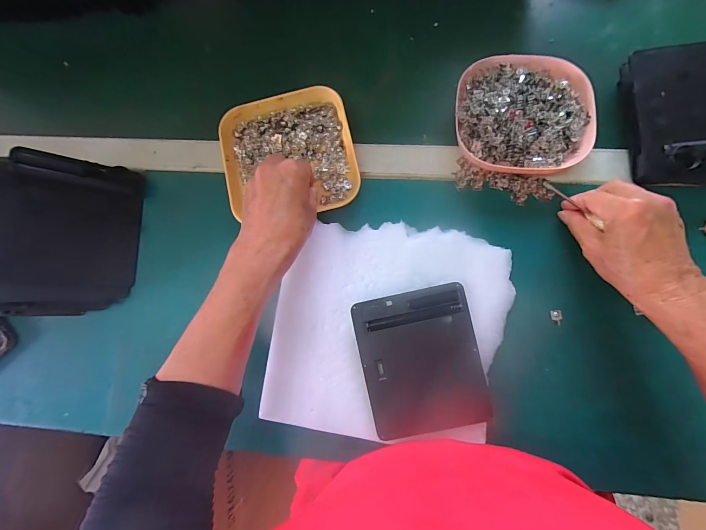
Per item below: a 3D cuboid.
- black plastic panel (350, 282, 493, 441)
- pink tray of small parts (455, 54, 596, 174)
[{"bbox_3d":[0.066,0.094,0.321,0.112,0.018,0.134,-12,81,3],"label":"black plastic panel"},{"bbox_3d":[0.180,-0.161,0.354,0.134,0.035,0.125,8,82,6],"label":"pink tray of small parts"}]

